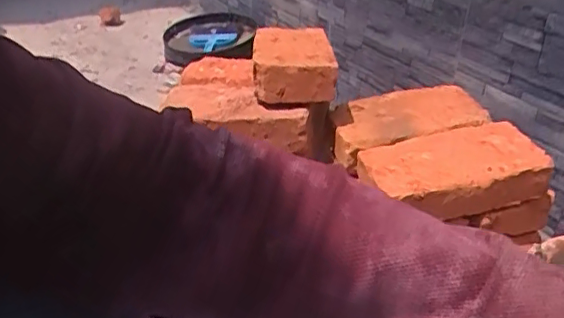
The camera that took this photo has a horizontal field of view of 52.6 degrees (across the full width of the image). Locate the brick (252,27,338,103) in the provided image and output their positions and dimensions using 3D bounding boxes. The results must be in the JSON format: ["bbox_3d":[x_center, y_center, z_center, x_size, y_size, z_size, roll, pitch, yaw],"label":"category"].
[{"bbox_3d":[0.013,-0.133,0.762,0.101,0.044,0.182,-1,31,-2],"label":"brick"}]

